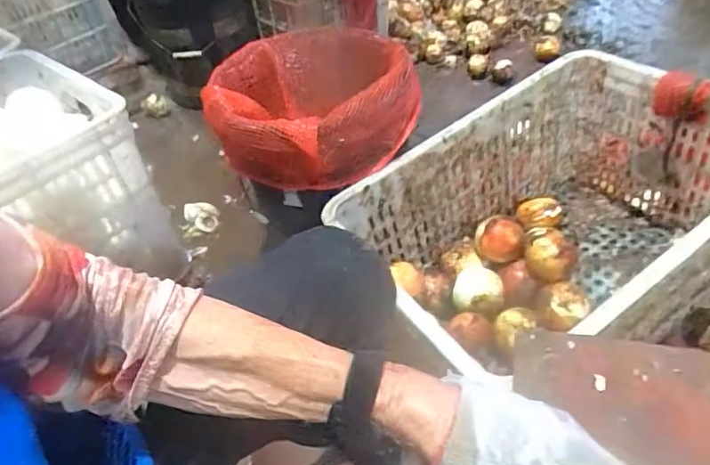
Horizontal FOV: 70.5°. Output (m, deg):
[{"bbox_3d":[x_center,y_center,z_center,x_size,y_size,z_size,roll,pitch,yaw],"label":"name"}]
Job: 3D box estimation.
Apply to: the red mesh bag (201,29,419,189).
[{"bbox_3d":[-0.068,-0.207,0.792,0.310,0.120,0.318,-13,44,-7],"label":"red mesh bag"}]

